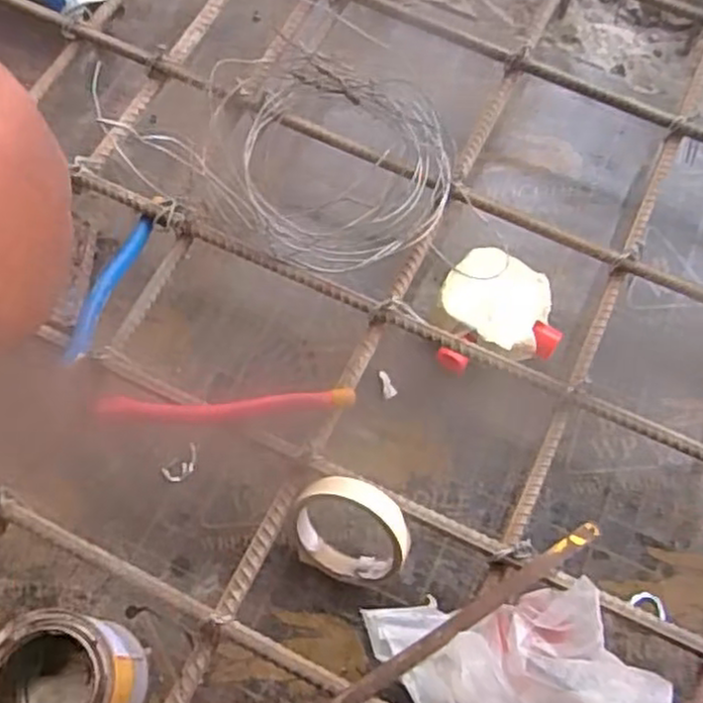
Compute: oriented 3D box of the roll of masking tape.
[{"bbox_3d":[-0.001,0.132,0.536,0.084,0.089,0.026,22,34,9],"label":"roll of masking tape"}]

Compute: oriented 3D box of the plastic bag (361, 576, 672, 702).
[{"bbox_3d":[0.112,0.198,0.454,0.138,0.062,0.179,-39,74,-18],"label":"plastic bag"}]

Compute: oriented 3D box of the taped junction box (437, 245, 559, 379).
[{"bbox_3d":[0.114,-0.027,0.619,0.104,0.060,0.105,-7,68,-6],"label":"taped junction box"}]

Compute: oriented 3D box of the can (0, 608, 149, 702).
[{"bbox_3d":[-0.187,0.217,0.485,0.086,0.097,0.084,1,67,-3],"label":"can"}]

